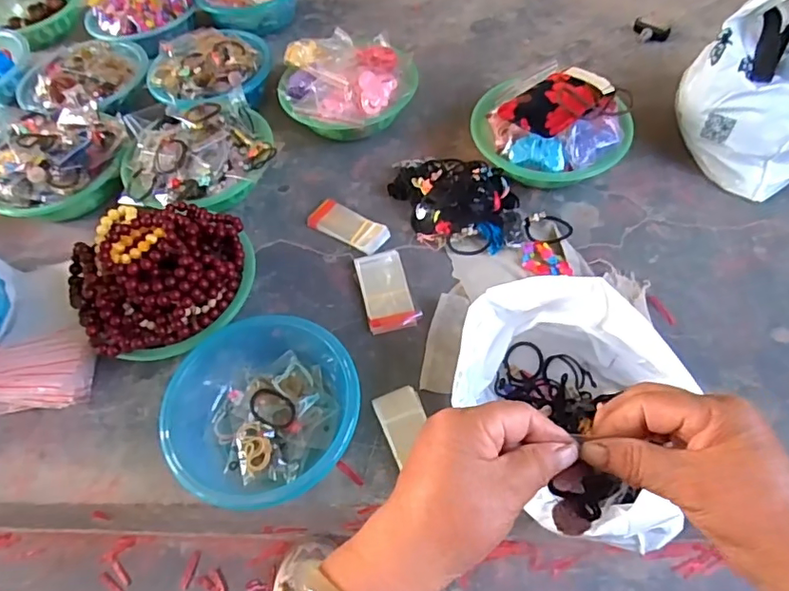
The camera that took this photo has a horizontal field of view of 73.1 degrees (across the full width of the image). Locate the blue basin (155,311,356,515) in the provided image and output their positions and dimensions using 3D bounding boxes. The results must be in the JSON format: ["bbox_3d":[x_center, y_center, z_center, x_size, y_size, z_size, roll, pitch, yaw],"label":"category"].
[{"bbox_3d":[-0.148,0.130,0.643,0.216,0.078,0.221,-2,57,4],"label":"blue basin"}]

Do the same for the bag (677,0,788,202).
[{"bbox_3d":[0.618,-0.324,0.797,0.319,0.200,0.193,-26,58,-12],"label":"bag"}]

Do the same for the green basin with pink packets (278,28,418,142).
[{"bbox_3d":[-0.079,-0.362,0.934,0.226,0.111,0.223,-2,57,4],"label":"green basin with pink packets"}]

